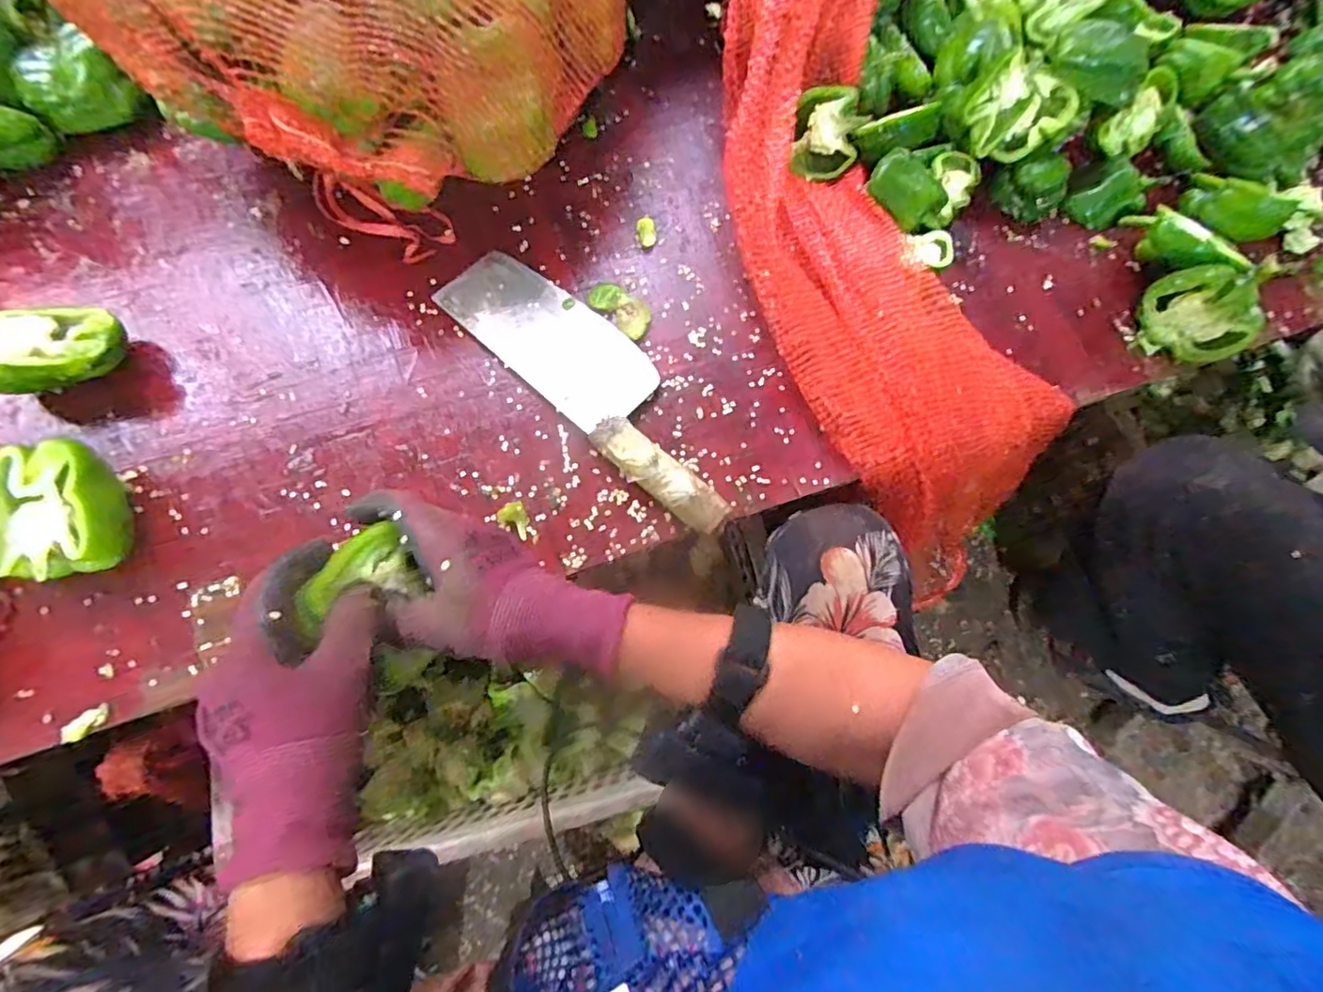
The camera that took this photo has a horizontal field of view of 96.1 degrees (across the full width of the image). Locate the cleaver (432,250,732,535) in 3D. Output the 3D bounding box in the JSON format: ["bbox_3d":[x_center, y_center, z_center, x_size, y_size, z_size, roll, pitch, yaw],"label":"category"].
[{"bbox_3d":[-0.056,-0.103,0.504,0.326,0.030,0.093,43,79,9],"label":"cleaver"}]

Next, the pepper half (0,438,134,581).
[{"bbox_3d":[-0.455,0.014,0.449,0.089,0.051,0.101,-7,76,-3],"label":"pepper half"}]

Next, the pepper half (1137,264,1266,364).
[{"bbox_3d":[0.464,-0.156,0.514,0.087,0.064,0.048,41,79,8],"label":"pepper half"}]

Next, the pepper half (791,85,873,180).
[{"bbox_3d":[0.155,-0.332,0.555,0.060,0.084,0.038,17,36,8],"label":"pepper half"}]

